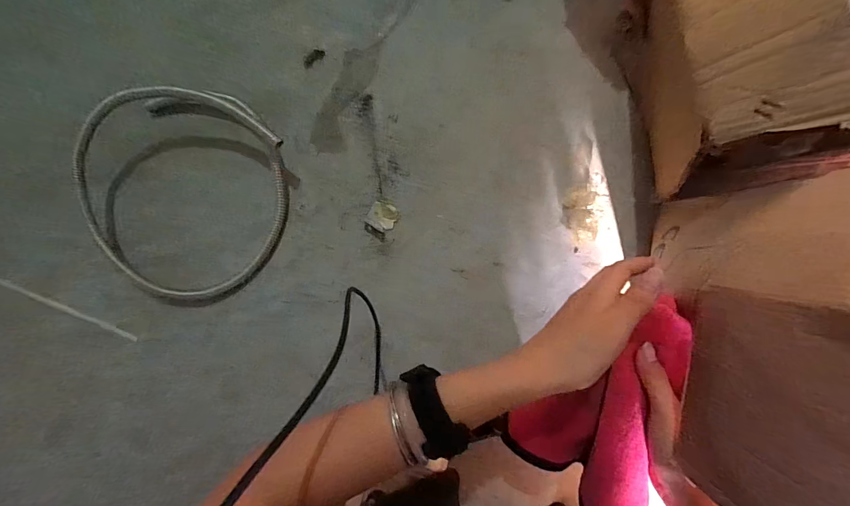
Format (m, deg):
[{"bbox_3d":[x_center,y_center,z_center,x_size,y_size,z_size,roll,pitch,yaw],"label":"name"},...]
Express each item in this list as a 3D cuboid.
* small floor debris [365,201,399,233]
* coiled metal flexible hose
[{"bbox_3d":[-0.060,-0.051,0.512,0.039,0.004,0.039,29,91,8],"label":"small floor debris"},{"bbox_3d":[-0.350,-0.091,0.513,0.301,0.081,0.282,0,86,8],"label":"coiled metal flexible hose"}]

